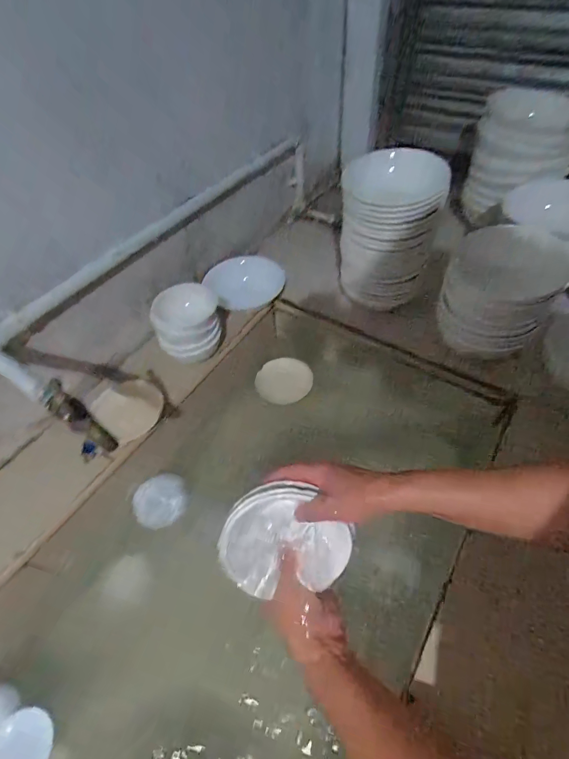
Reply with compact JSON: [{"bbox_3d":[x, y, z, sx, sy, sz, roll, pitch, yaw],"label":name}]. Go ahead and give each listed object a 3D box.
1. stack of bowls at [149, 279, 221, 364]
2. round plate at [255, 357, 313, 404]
[{"bbox_3d":[-0.161,-0.097,0.622,0.100,0.078,0.097,-9,52,-2],"label":"stack of bowls"},{"bbox_3d":[0.000,0.002,0.723,0.101,0.008,0.099,4,60,-7],"label":"round plate"}]

